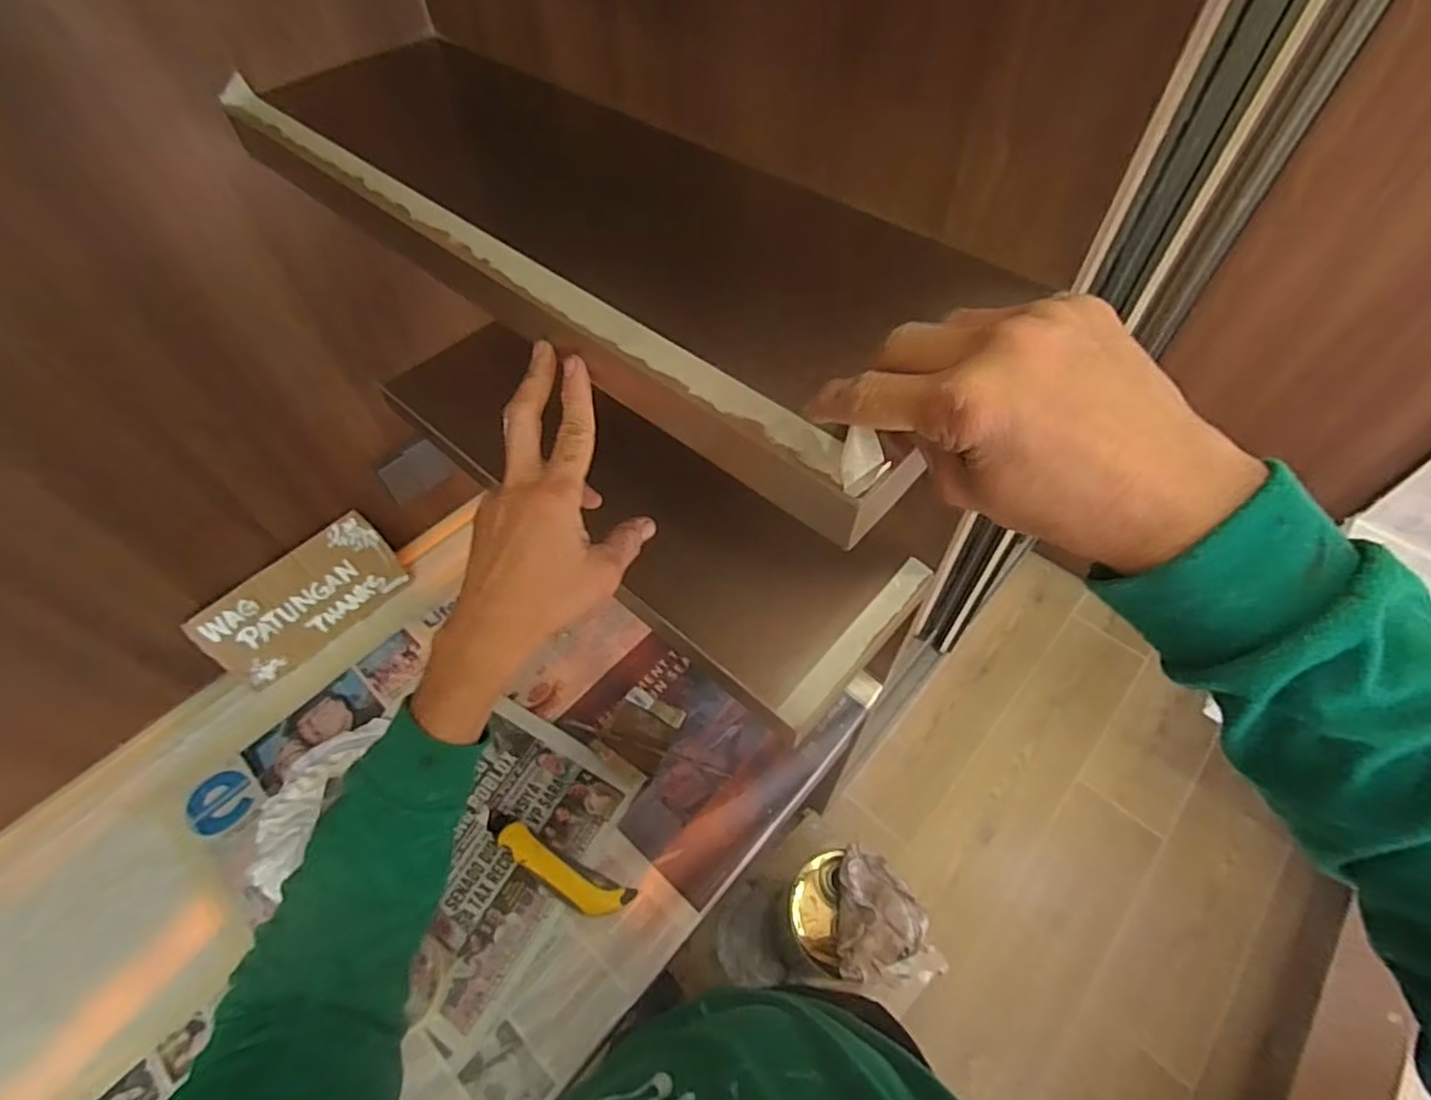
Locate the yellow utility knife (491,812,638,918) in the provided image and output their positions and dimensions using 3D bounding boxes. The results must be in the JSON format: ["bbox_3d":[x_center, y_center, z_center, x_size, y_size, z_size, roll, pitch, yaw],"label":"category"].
[{"bbox_3d":[-0.166,0.324,0.682,0.171,0.024,0.039,32,61,6],"label":"yellow utility knife"}]

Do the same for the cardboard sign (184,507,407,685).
[{"bbox_3d":[-0.506,0.061,0.820,0.015,0.118,0.222,19,53,43],"label":"cardboard sign"}]

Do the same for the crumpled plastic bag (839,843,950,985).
[{"bbox_3d":[0.223,0.484,0.888,0.126,0.039,0.160,0,55,1],"label":"crumpled plastic bag"}]

